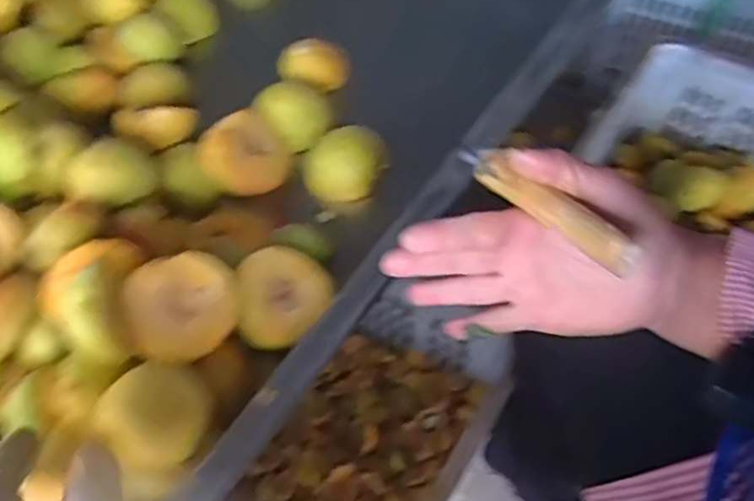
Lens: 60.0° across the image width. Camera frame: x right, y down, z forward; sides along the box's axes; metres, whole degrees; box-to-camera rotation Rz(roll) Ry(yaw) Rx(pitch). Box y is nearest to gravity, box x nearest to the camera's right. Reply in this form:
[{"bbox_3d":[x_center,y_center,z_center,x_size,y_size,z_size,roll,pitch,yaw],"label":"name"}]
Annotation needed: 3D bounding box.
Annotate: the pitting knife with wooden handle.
[{"bbox_3d":[0.090,-0.029,0.360,0.016,0.019,0.123,-30,44,-16],"label":"pitting knife with wooden handle"}]

